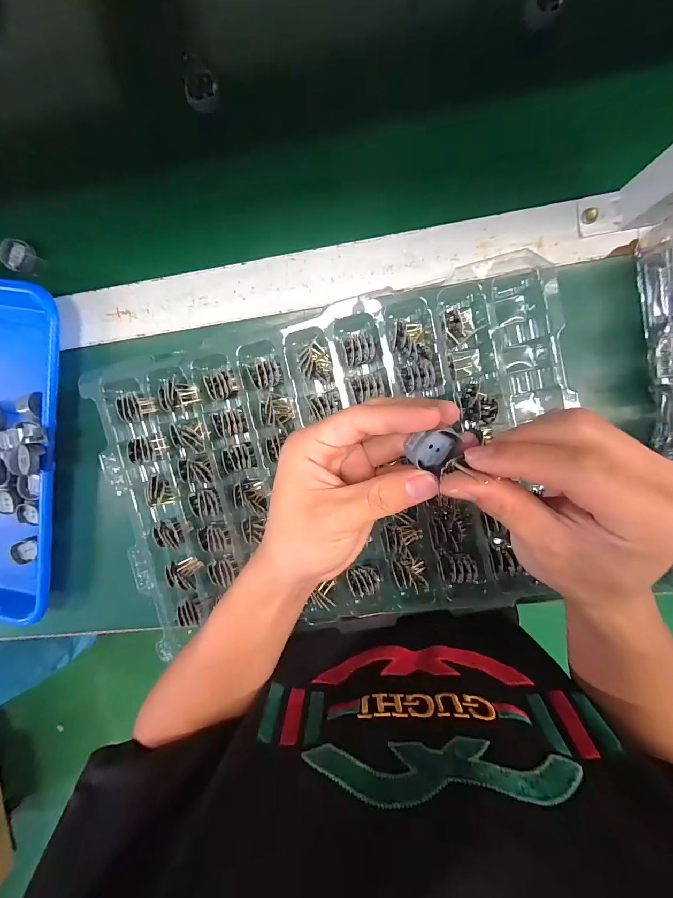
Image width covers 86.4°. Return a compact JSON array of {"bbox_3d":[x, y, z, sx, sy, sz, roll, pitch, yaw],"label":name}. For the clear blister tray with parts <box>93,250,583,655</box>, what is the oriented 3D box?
[{"bbox_3d":[0.001,0.019,0.324,0.402,0.032,0.276,-12,96,7],"label":"clear blister tray with parts"}]

